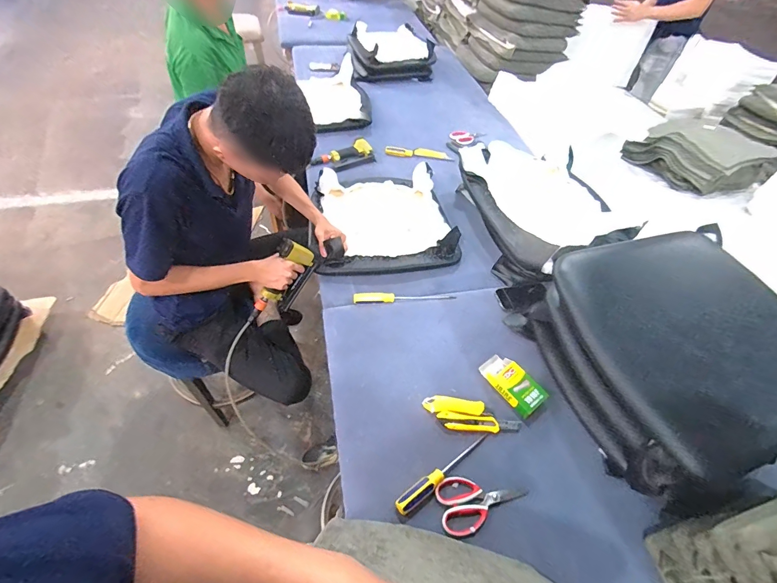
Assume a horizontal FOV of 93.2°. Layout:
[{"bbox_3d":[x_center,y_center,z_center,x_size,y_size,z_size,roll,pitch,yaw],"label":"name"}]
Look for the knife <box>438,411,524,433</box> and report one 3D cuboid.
[{"bbox_3d":[0.211,0.304,0.844,0.192,0.013,0.039,7,51,1],"label":"knife"}]

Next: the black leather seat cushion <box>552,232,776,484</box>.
[{"bbox_3d":[0.627,0.083,0.784,0.383,0.141,0.504,-16,55,-17],"label":"black leather seat cushion"}]

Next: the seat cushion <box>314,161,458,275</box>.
[{"bbox_3d":[-0.012,-0.266,1.246,0.443,0.109,0.465,-6,52,-10],"label":"seat cushion"}]

